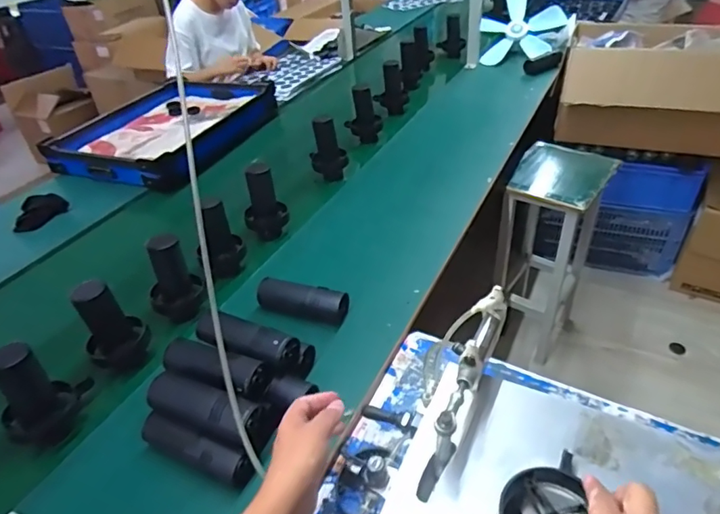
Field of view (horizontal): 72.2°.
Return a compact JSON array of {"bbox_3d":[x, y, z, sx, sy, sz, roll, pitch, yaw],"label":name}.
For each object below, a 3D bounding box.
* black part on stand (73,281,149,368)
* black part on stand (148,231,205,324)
[{"bbox_3d":[-0.404,0.111,0.800,0.094,0.160,0.076,-32,45,-30],"label":"black part on stand"},{"bbox_3d":[-0.335,0.047,0.887,0.092,0.165,0.082,-24,41,-22],"label":"black part on stand"}]

